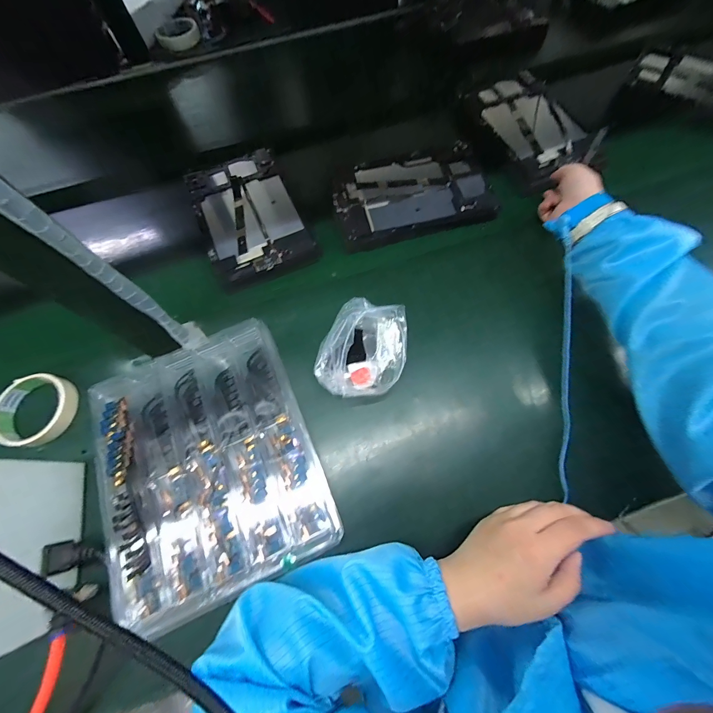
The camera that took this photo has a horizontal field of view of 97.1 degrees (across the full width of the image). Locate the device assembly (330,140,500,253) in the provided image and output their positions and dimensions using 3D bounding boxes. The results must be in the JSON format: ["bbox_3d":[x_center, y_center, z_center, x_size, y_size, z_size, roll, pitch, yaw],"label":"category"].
[{"bbox_3d":[0.084,-0.258,0.492,0.235,0.014,0.166,-13,68,-3],"label":"device assembly"}]

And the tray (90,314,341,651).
[{"bbox_3d":[-0.170,0.109,0.361,0.229,0.030,0.290,-24,69,-7],"label":"tray"}]

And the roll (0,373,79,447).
[{"bbox_3d":[-0.401,0.067,0.392,0.085,0.025,0.087,-1,68,2],"label":"roll"}]

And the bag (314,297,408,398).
[{"bbox_3d":[0.008,-0.008,0.377,0.099,0.082,0.117,8,69,5],"label":"bag"}]

